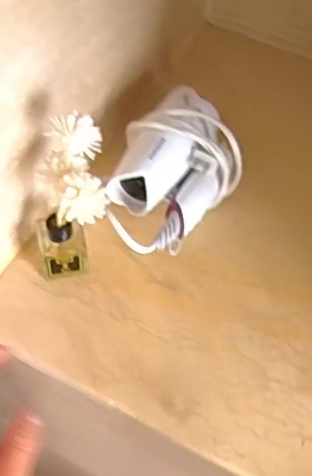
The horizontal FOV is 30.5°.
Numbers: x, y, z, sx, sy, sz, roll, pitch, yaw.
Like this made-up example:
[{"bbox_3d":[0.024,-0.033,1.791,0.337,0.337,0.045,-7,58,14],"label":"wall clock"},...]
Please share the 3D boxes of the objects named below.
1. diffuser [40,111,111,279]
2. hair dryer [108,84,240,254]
[{"bbox_3d":[-0.075,-0.027,0.480,0.061,0.157,0.059,1,55,-4],"label":"diffuser"},{"bbox_3d":[0.018,-0.054,0.544,0.107,0.087,0.167,17,56,8],"label":"hair dryer"}]

